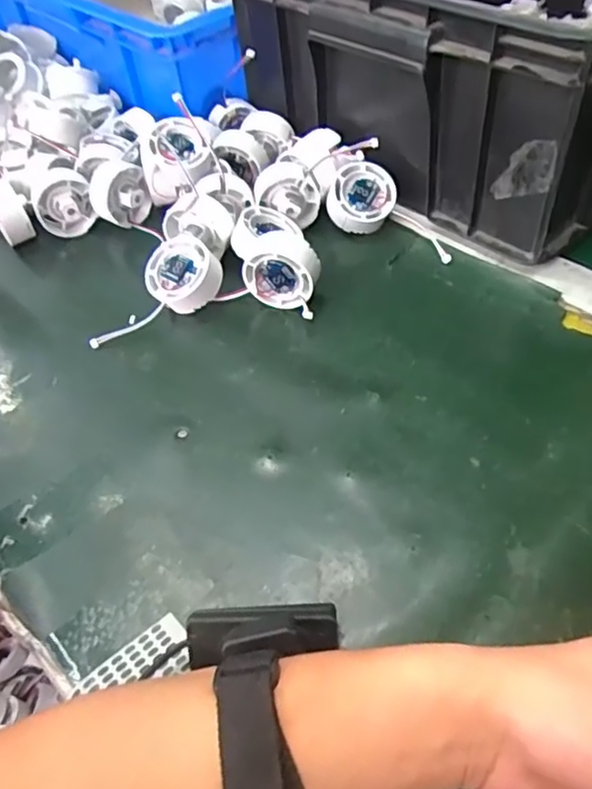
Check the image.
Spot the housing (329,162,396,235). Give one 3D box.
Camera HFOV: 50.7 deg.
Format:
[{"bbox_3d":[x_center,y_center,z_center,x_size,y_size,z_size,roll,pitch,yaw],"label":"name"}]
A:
[{"bbox_3d":[0.056,-0.167,0.529,0.052,0.019,0.056,1,83,-5],"label":"housing"}]

